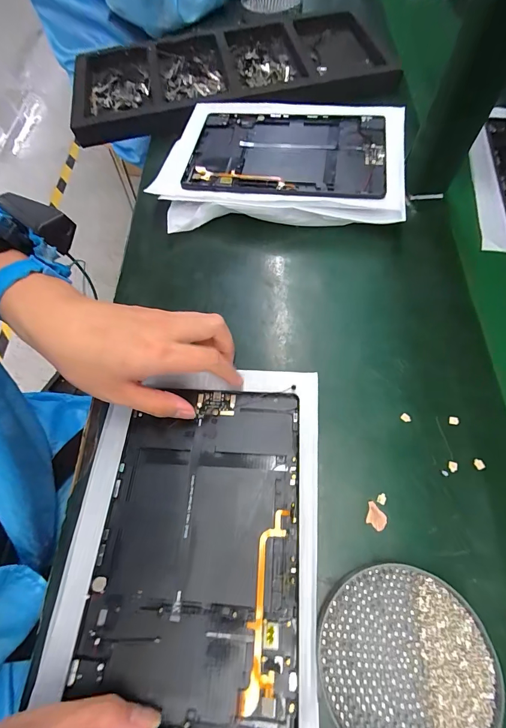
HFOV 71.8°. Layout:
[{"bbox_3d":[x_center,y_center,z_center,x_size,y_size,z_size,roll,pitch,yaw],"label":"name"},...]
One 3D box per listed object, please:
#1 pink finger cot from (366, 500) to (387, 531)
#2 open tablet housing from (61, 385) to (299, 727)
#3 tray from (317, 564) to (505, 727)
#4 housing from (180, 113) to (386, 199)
[{"bbox_3d":[0.101,0.124,0.284,0.016,0.004,0.020,15,66,10],"label":"pink finger cot"},{"bbox_3d":[-0.042,0.131,0.281,0.154,0.014,0.232,2,64,4],"label":"open tablet housing"},{"bbox_3d":[0.103,0.203,0.237,0.112,0.011,0.110,-1,64,2],"label":"tray"},{"bbox_3d":[0.039,-0.266,0.438,0.239,0.008,0.159,7,62,10],"label":"housing"}]

